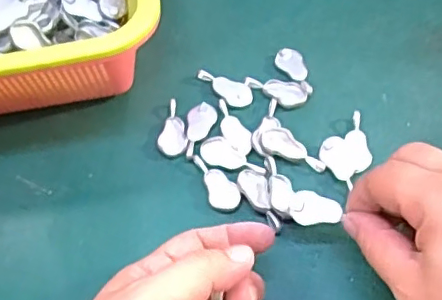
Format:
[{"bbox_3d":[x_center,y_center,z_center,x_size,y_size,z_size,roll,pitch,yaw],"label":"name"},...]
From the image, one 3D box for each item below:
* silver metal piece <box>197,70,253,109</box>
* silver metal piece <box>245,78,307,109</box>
[{"bbox_3d":[0.001,-0.041,0.378,0.041,0.004,0.019,23,62,18],"label":"silver metal piece"},{"bbox_3d":[0.037,-0.041,0.375,0.040,0.004,0.018,30,64,21],"label":"silver metal piece"}]

